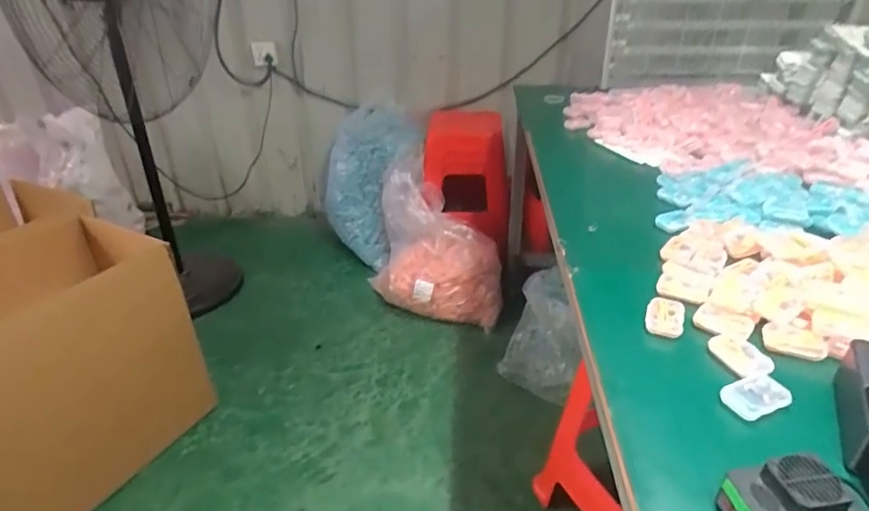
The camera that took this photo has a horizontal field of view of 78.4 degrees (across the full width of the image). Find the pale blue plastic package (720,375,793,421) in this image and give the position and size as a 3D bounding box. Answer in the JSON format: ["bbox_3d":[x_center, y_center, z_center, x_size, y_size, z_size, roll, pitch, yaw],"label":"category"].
[{"bbox_3d":[0.294,0.129,0.489,0.053,0.012,0.036,-13,33,-20],"label":"pale blue plastic package"}]

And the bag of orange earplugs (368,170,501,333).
[{"bbox_3d":[0.005,-0.001,1.840,0.471,0.368,0.344,6,31,10],"label":"bag of orange earplugs"}]

